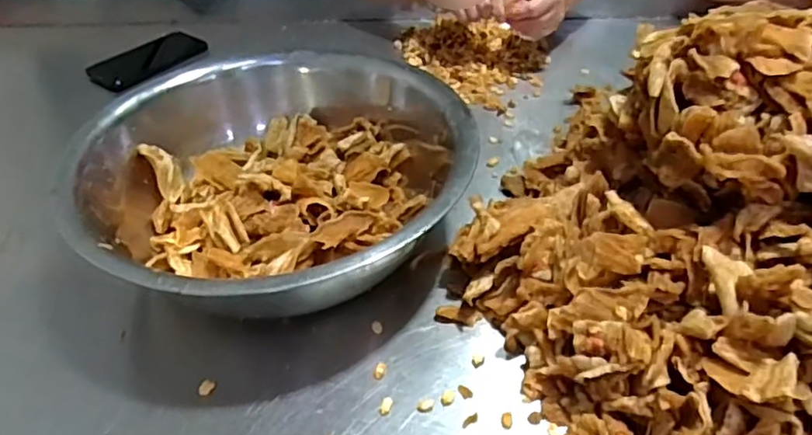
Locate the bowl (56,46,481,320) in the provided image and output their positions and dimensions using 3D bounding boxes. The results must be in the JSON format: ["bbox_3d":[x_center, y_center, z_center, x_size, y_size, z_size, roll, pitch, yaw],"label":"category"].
[{"bbox_3d":[-0.107,-0.038,0.555,0.310,0.125,0.317,-2,41,1],"label":"bowl"}]

